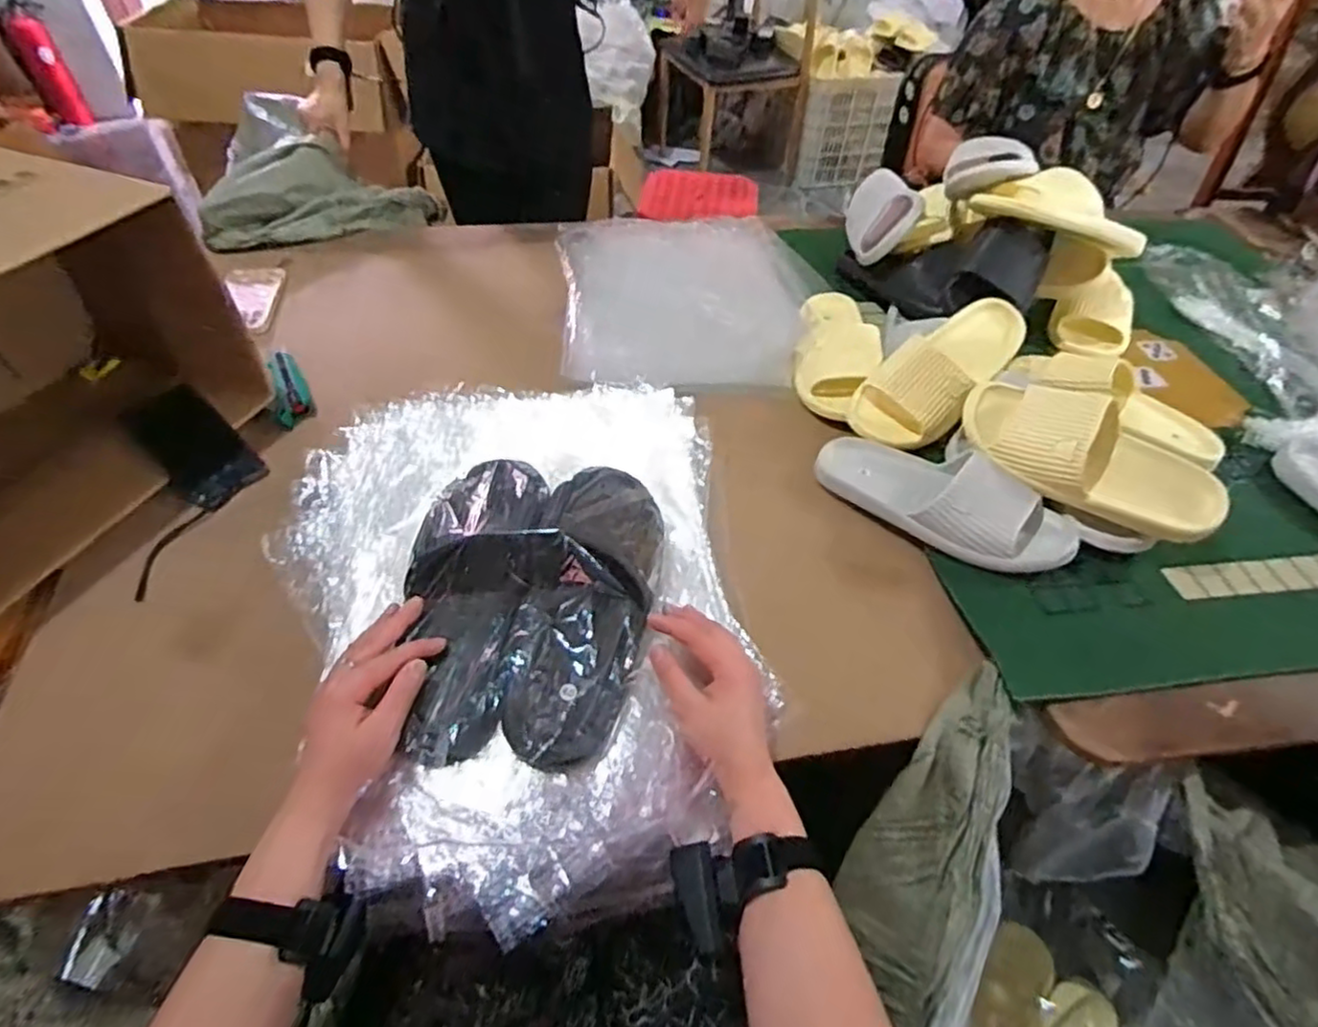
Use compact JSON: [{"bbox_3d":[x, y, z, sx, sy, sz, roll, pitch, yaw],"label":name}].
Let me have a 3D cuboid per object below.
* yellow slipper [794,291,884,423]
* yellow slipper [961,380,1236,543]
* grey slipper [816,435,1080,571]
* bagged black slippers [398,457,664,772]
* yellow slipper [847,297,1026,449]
[{"bbox_3d":[0.233,-0.223,0.899,0.094,0.058,0.259,10,49,7],"label":"yellow slipper"},{"bbox_3d":[0.448,-0.064,0.712,0.253,0.076,0.103,20,51,15],"label":"yellow slipper"},{"bbox_3d":[0.295,-0.020,0.725,0.267,0.067,0.096,31,55,23],"label":"grey slipper"},{"bbox_3d":[-0.109,0.063,0.581,0.201,0.068,0.282,7,49,4],"label":"bagged black slippers"},{"bbox_3d":[0.340,-0.172,0.834,0.240,0.077,0.107,-35,58,-28],"label":"yellow slipper"}]

